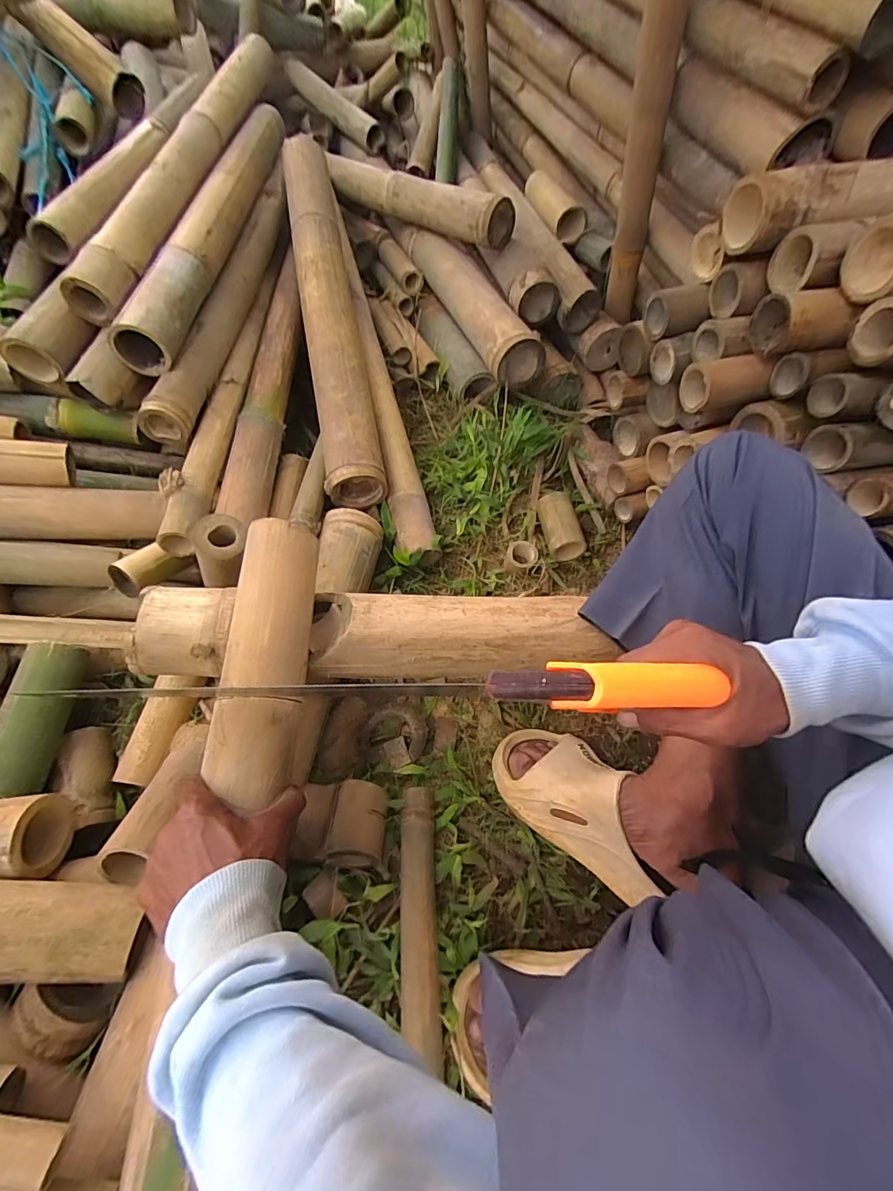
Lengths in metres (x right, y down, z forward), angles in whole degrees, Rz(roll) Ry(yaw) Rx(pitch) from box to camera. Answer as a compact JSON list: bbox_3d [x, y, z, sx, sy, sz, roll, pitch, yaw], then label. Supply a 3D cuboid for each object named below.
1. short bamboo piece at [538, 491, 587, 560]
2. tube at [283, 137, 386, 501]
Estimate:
[{"bbox_3d":[0.179,-0.112,0.736,0.051,0.048,0.106,-5,60,-6],"label":"short bamboo piece"},{"bbox_3d":[-0.199,-0.497,0.786,0.087,0.081,0.747,-9,72,-9],"label":"tube"}]

